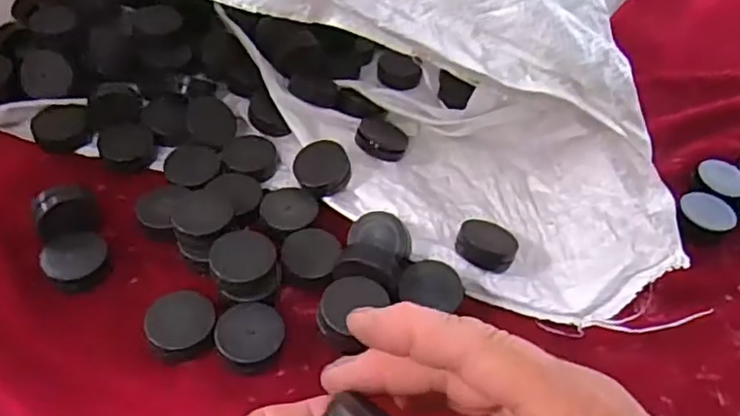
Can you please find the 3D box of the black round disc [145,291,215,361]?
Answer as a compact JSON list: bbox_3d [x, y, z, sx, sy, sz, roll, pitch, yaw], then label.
[{"bbox_3d":[-0.092,0.057,0.307,0.032,0.007,0.035,3,46,-3],"label":"black round disc"}]

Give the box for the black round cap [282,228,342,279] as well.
[{"bbox_3d":[-0.031,0.026,0.335,0.030,0.009,0.031,2,47,-5],"label":"black round cap"}]

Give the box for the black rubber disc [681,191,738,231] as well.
[{"bbox_3d":[0.209,0.002,0.388,0.031,0.004,0.024,15,63,12],"label":"black rubber disc"}]

